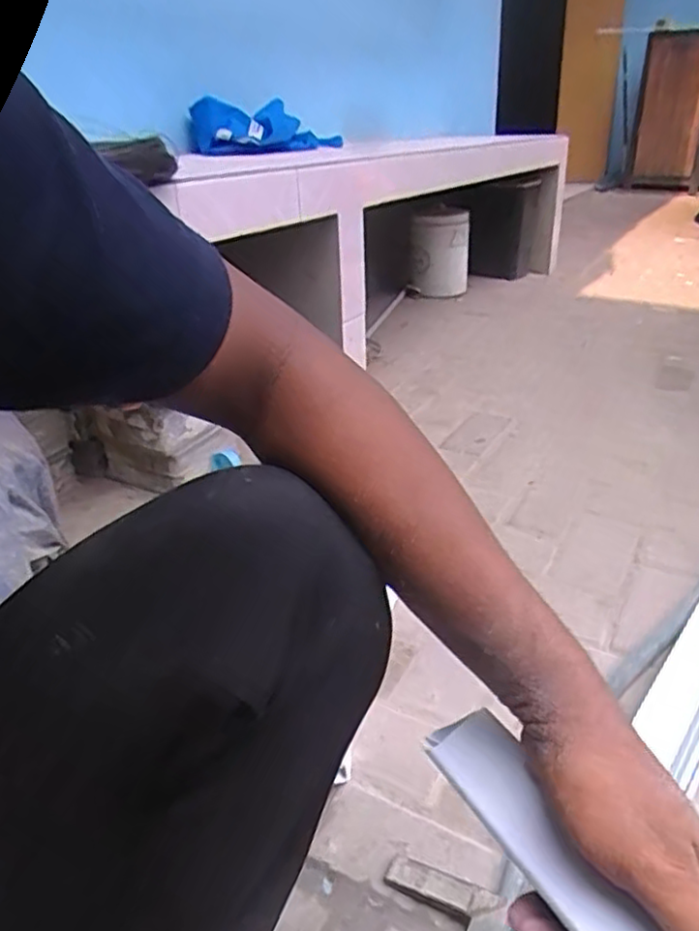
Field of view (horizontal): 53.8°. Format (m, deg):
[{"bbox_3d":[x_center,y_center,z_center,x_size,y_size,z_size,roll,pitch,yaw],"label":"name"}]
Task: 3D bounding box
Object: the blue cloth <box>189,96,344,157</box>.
[{"bbox_3d":[-0.197,-0.840,1.703,0.177,0.113,0.487,12,30,28],"label":"blue cloth"}]

